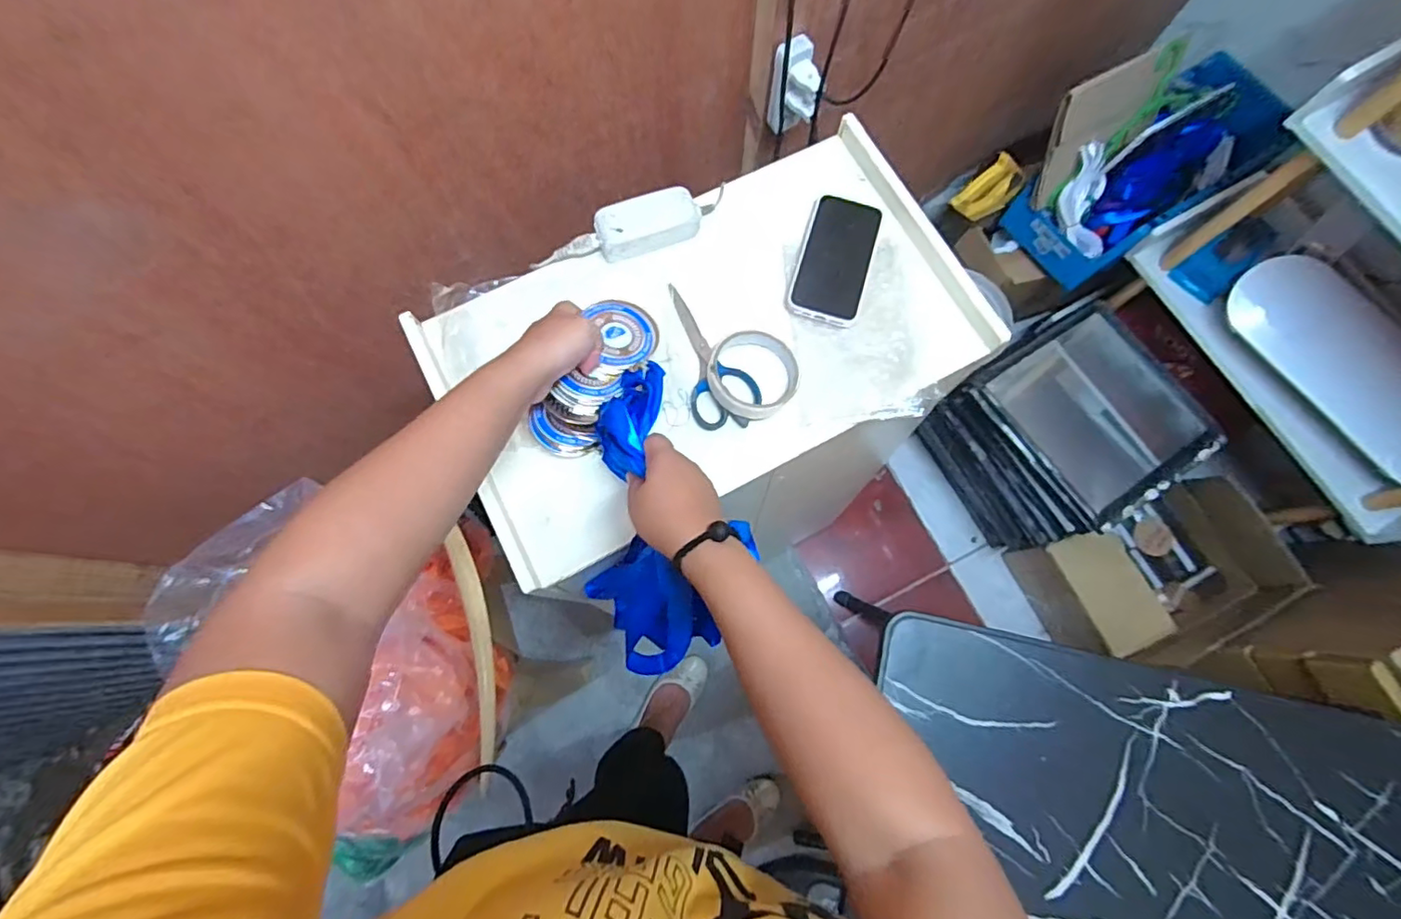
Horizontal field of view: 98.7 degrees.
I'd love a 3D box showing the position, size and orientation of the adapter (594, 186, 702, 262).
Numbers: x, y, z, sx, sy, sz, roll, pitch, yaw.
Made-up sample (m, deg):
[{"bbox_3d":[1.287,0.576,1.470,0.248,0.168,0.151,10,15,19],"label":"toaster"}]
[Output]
[{"bbox_3d":[-0.053,-0.242,0.618,0.108,0.031,0.047,-20,76,-5],"label":"adapter"}]

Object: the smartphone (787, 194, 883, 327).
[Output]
[{"bbox_3d":[0.138,-0.204,0.615,0.072,0.007,0.139,15,75,4],"label":"smartphone"}]

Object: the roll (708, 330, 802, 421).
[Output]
[{"bbox_3d":[0.051,-0.082,0.580,0.087,0.020,0.080,0,75,0],"label":"roll"}]

